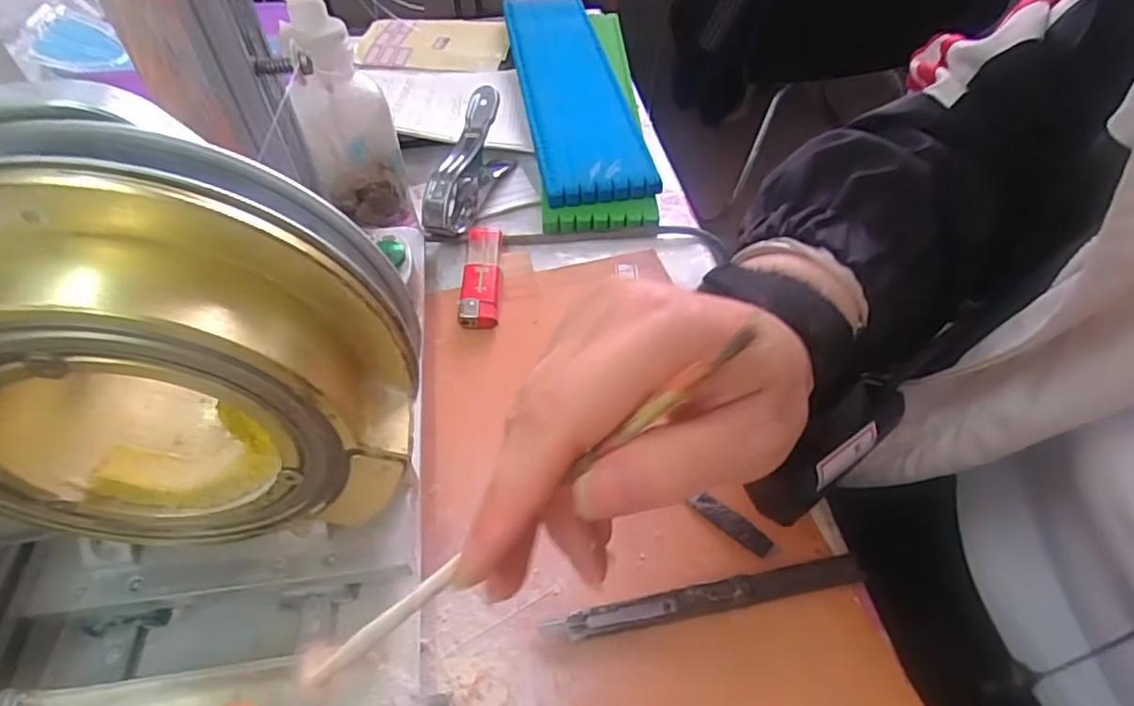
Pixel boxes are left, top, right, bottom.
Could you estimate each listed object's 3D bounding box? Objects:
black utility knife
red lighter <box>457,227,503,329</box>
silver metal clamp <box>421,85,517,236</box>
[{"bbox_3d":[0.059,0.102,0.257,0.136,0.009,0.012,-10,49,-7],"label":"black utility knife"},{"bbox_3d":[-0.053,-0.051,0.388,0.023,0.009,0.087,-2,48,0],"label":"red lighter"},{"bbox_3d":[-0.068,-0.134,0.421,0.031,0.055,0.106,15,51,15],"label":"silver metal clamp"}]

